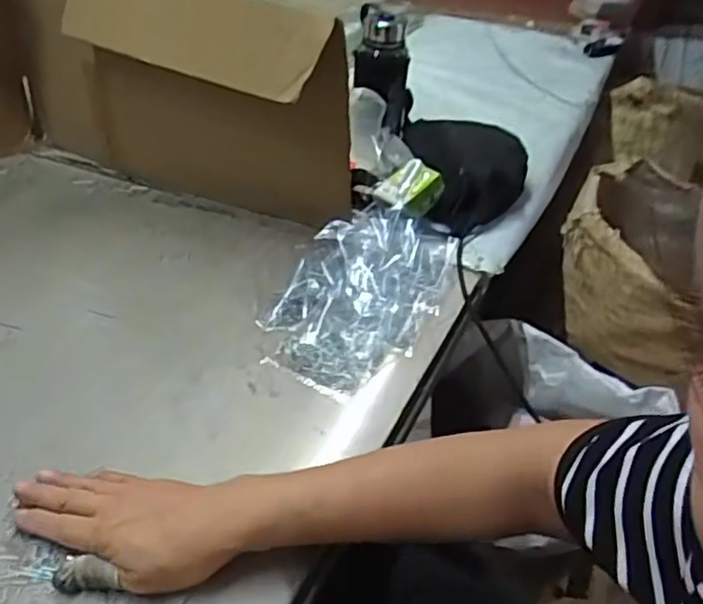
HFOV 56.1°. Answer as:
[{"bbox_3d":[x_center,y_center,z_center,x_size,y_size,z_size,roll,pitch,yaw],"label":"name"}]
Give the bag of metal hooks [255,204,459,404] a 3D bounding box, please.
[{"bbox_3d":[0.012,-0.024,0.676,0.141,0.024,0.280,13,39,16],"label":"bag of metal hooks"}]

